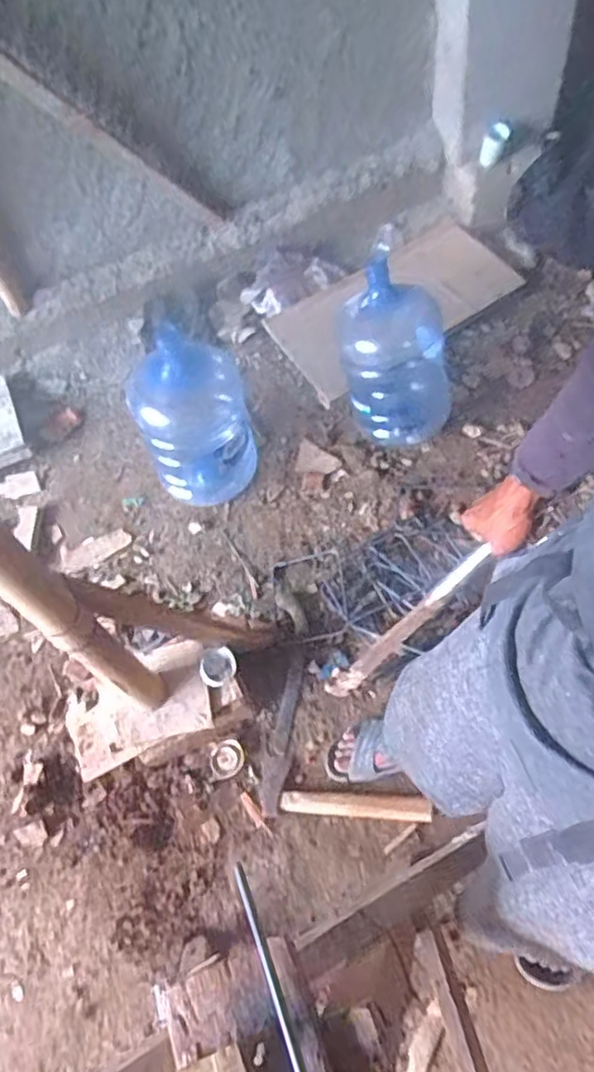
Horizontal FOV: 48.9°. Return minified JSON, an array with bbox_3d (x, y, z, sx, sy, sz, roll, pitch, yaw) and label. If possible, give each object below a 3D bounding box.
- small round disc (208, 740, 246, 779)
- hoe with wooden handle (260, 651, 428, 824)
[{"bbox_3d":[-0.151,0.478,1.401,0.075,0.011,0.073,-4,58,7],"label":"small round disc"},{"bbox_3d":[0.100,0.421,1.406,0.340,0.039,0.342,0,58,4],"label":"hoe with wooden handle"}]

